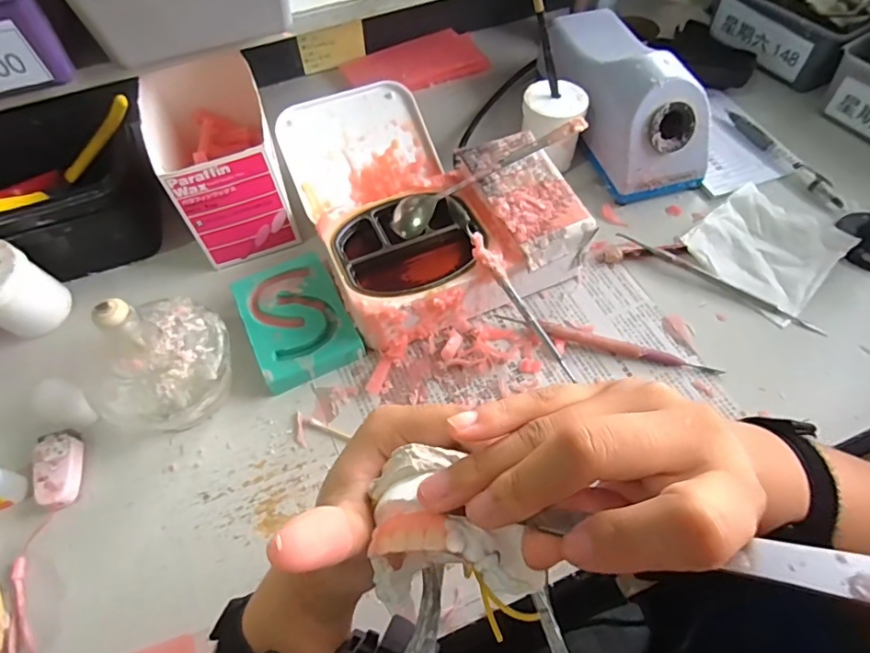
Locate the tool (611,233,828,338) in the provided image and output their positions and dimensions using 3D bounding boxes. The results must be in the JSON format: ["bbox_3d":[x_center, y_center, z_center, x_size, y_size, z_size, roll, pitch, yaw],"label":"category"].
[{"bbox_3d":[0.223,-0.037,0.412,0.162,0.005,0.012,31,68,12],"label":"tool"}]

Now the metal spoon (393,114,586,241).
[{"bbox_3d":[0.042,-0.118,0.409,0.167,0.022,0.034,-26,68,2],"label":"metal spoon"}]

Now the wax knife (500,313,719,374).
[{"bbox_3d":[0.127,0.015,0.390,0.163,0.011,0.014,14,60,11],"label":"wax knife"}]

